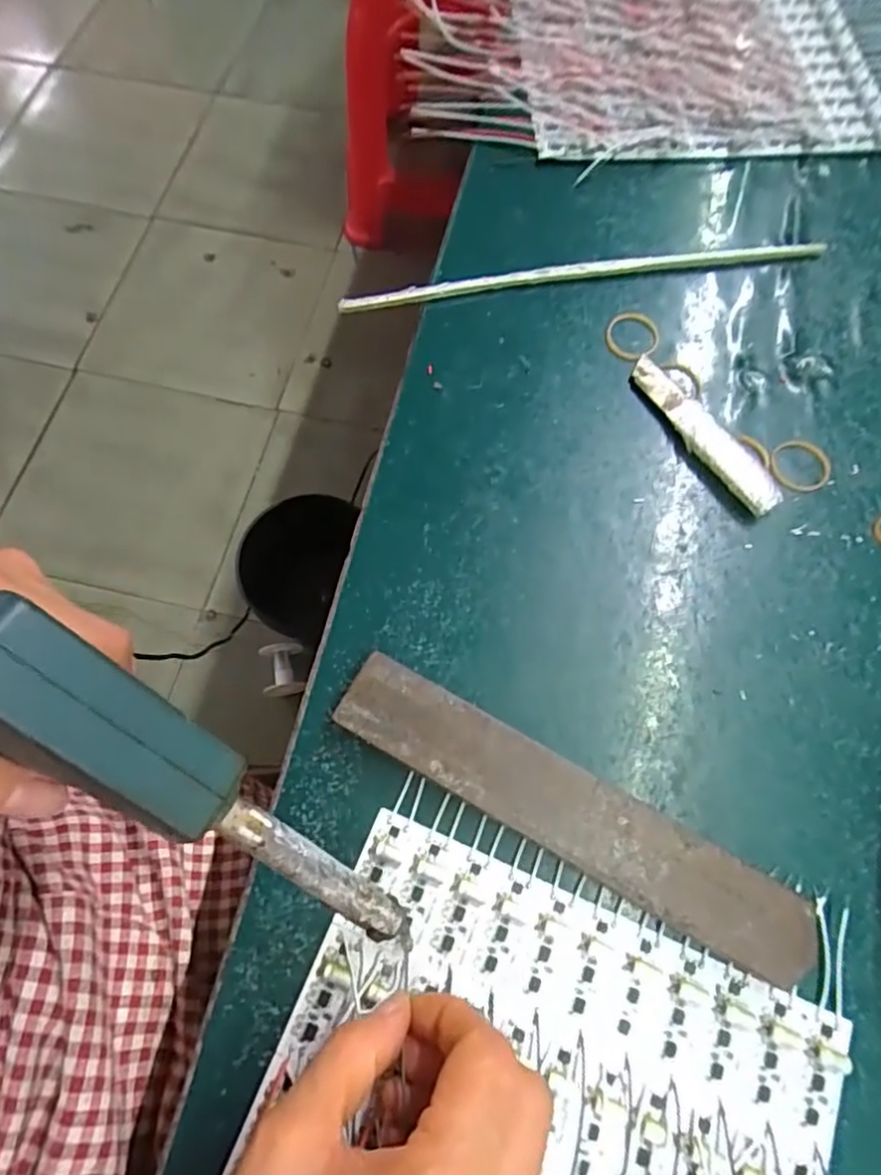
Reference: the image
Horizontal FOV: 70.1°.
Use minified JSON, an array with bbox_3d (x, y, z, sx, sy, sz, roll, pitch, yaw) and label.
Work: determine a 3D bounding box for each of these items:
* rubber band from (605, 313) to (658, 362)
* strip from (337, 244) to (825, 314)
[{"bbox_3d":[0.103,-0.136,0.337,0.028,0.004,0.029,1,71,-2],"label":"rubber band"},{"bbox_3d":[0.080,-0.172,0.343,0.268,0.006,0.014,-8,71,-5],"label":"strip"}]

